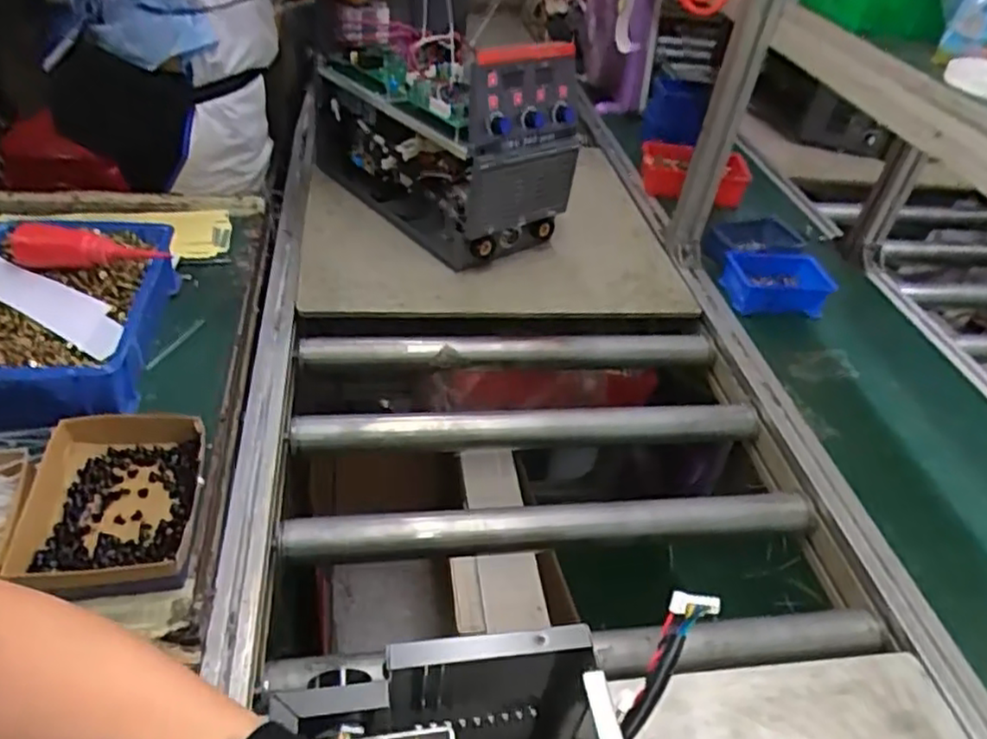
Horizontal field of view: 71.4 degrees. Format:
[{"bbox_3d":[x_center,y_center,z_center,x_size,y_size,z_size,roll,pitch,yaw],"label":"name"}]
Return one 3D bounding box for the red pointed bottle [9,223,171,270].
[{"bbox_3d":[-0.467,-0.137,0.769,0.153,0.039,0.050,5,41,-3],"label":"red pointed bottle"}]

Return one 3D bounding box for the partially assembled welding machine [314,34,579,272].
[{"bbox_3d":[-0.082,-0.371,1.071,0.380,0.280,0.234,33,46,26],"label":"partially assembled welding machine"}]

